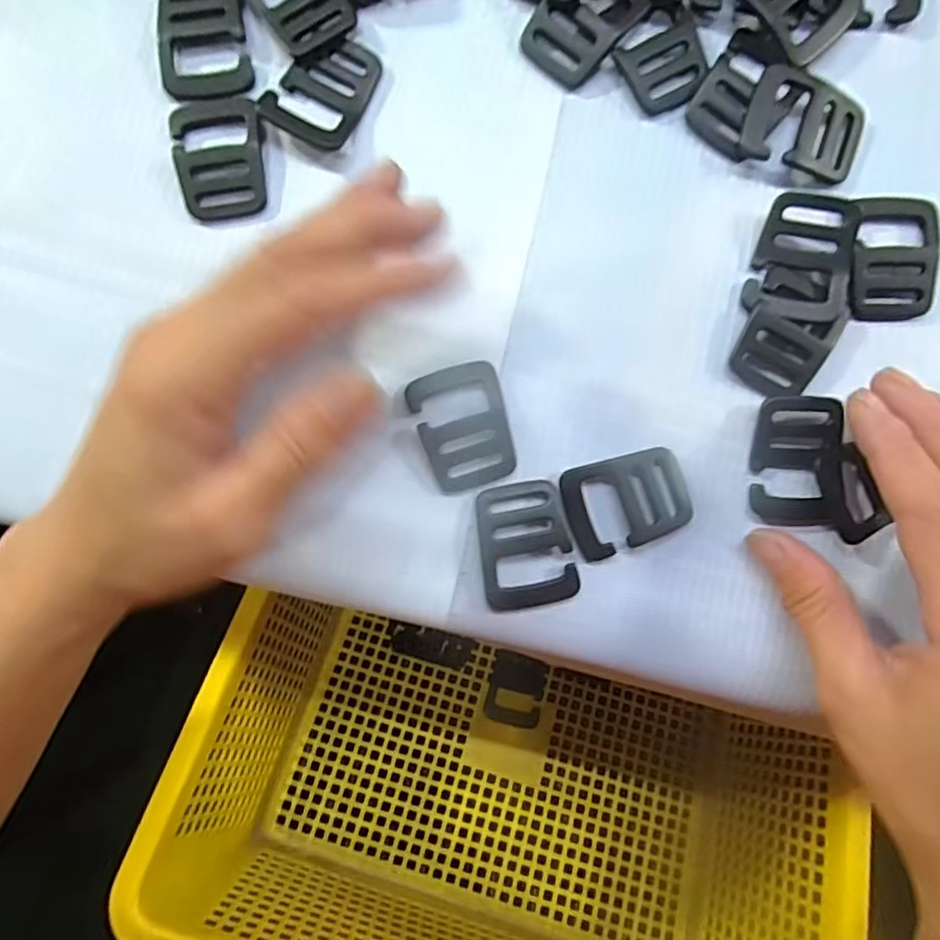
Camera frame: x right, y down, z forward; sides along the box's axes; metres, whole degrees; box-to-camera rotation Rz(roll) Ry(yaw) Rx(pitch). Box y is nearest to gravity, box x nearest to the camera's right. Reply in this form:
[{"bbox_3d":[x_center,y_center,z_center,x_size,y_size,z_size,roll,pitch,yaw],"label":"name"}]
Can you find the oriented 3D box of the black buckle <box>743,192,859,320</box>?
[{"bbox_3d":[0.119,-0.075,0.213,0.034,0.010,0.042,13,89,1],"label":"black buckle"}]

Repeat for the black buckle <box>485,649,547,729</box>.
[{"bbox_3d":[0.029,0.135,0.372,0.033,0.004,0.041,13,72,5],"label":"black buckle"}]

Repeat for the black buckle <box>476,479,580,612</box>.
[{"bbox_3d":[0.019,0.026,0.211,0.032,0.006,0.044,-12,88,1],"label":"black buckle"}]

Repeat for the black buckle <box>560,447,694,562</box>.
[{"bbox_3d":[0.056,0.011,0.212,0.043,0.005,0.033,-15,88,1],"label":"black buckle"}]

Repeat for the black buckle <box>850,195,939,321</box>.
[{"bbox_3d":[0.150,-0.076,0.215,0.030,0.007,0.044,0,89,1],"label":"black buckle"}]

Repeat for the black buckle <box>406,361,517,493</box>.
[{"bbox_3d":[-0.002,-0.016,0.214,0.032,0.005,0.043,-19,88,1],"label":"black buckle"}]

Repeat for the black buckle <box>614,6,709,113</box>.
[{"bbox_3d":[0.071,-0.145,0.216,0.030,0.005,0.027,-31,88,0],"label":"black buckle"}]

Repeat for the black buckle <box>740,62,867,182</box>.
[{"bbox_3d":[0.119,-0.123,0.214,0.042,0.010,0.032,11,89,1],"label":"black buckle"}]

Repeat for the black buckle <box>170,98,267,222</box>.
[{"bbox_3d":[-0.089,-0.113,0.217,0.032,0.005,0.043,-10,88,1],"label":"black buckle"}]

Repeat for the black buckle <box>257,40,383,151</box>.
[{"bbox_3d":[-0.052,-0.137,0.216,0.032,0.007,0.040,24,89,2],"label":"black buckle"}]

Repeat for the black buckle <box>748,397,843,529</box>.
[{"bbox_3d":[0.114,-0.003,0.211,0.029,0.005,0.045,-2,93,17],"label":"black buckle"}]

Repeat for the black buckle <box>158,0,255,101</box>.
[{"bbox_3d":[-0.096,-0.156,0.216,0.031,0.004,0.040,-3,88,1],"label":"black buckle"}]

